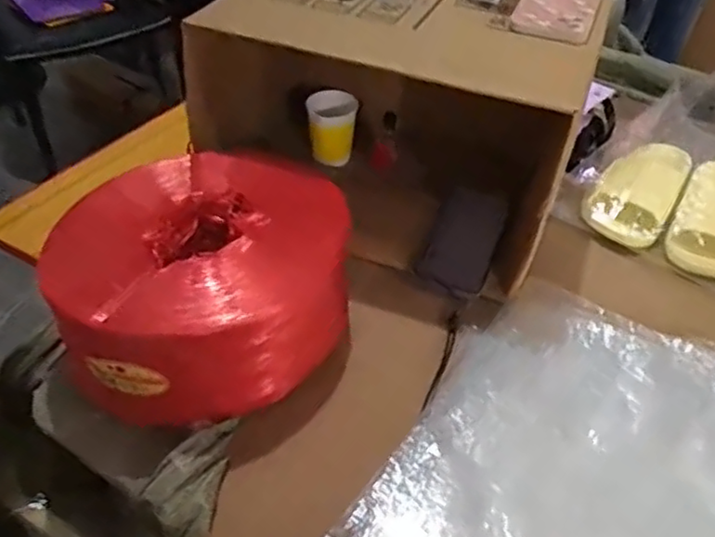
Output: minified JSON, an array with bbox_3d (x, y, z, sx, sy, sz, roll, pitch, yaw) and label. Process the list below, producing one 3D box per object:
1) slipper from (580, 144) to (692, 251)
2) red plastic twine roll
[{"bbox_3d":[0.361,-0.109,0.844,0.099,0.056,0.188,25,47,24],"label":"slipper"},{"bbox_3d":[-0.158,0.007,0.610,0.232,0.141,0.227,1,42,-1],"label":"red plastic twine roll"}]

